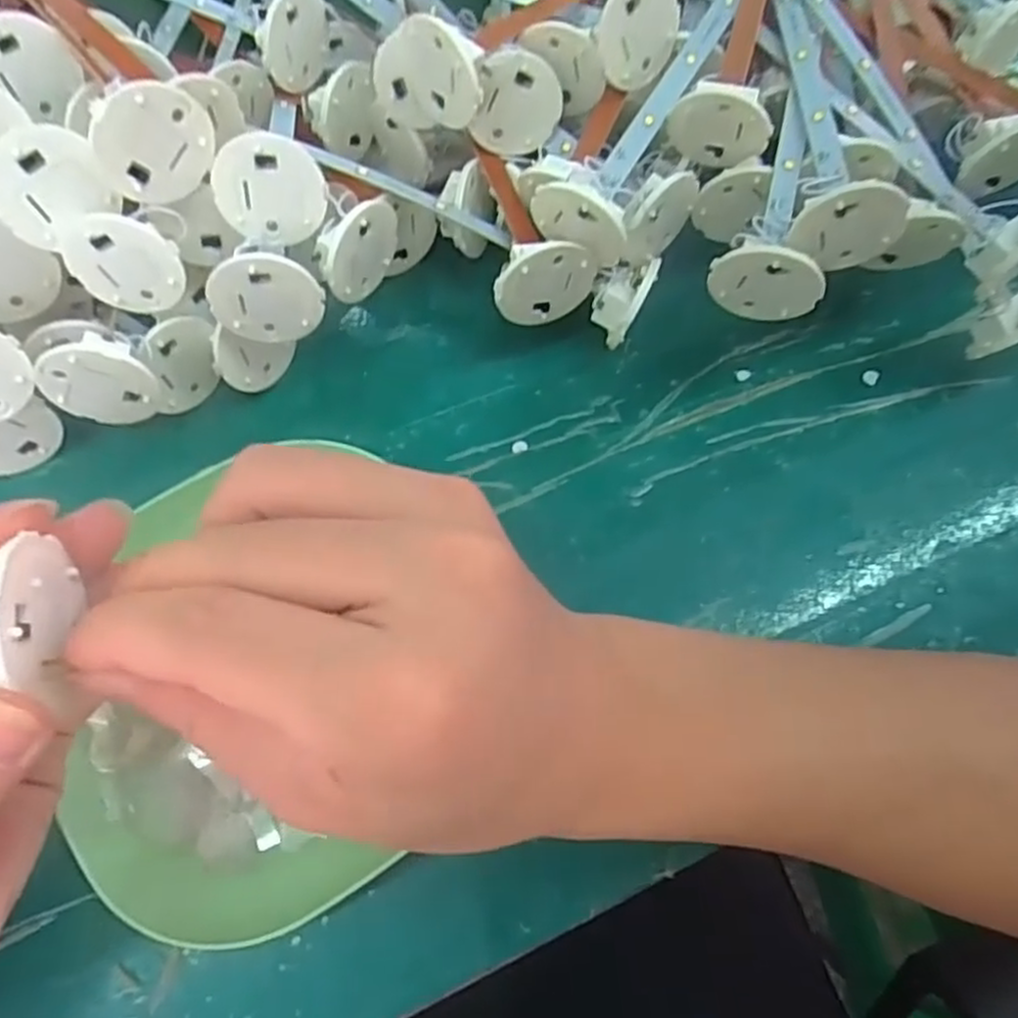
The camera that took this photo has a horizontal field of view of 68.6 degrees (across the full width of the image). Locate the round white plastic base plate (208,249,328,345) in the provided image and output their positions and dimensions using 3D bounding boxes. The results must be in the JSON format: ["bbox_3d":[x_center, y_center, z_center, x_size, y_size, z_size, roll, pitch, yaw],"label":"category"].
[{"bbox_3d":[-0.086,-0.074,0.263,0.035,0.039,0.004,-34,50,28],"label":"round white plastic base plate"}]

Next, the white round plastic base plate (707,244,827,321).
[{"bbox_3d":[0.091,-0.079,0.266,0.038,0.034,0.006,21,68,9],"label":"white round plastic base plate"}]

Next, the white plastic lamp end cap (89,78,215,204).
[{"bbox_3d":[-0.117,-0.121,0.246,0.037,0.037,0.007,-33,71,-14],"label":"white plastic lamp end cap"}]

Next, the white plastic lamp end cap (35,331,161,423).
[{"bbox_3d":[-0.143,-0.046,0.263,0.035,0.037,0.013,-18,55,15],"label":"white plastic lamp end cap"}]

